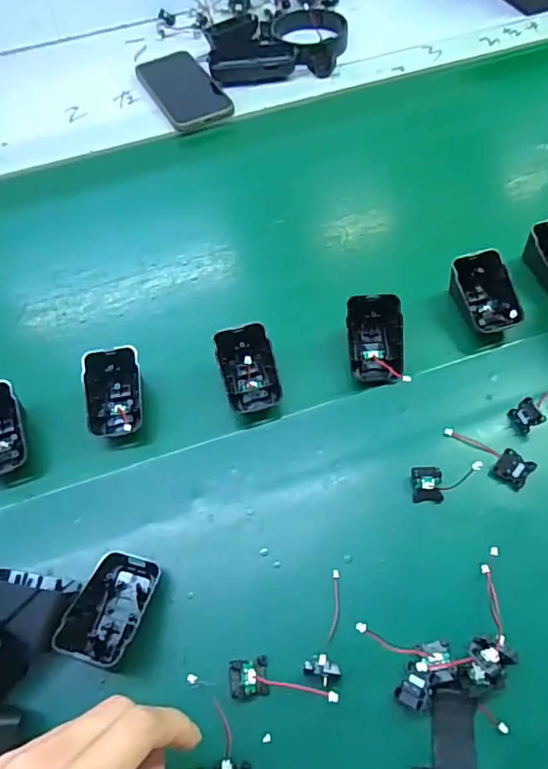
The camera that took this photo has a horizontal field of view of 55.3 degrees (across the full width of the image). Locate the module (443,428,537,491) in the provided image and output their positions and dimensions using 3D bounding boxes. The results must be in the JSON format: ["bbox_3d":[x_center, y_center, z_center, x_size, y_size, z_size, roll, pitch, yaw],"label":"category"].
[{"bbox_3d":[0.155,0.052,0.385,0.065,0.018,0.019,30,67,19],"label":"module"}]

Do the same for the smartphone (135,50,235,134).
[{"bbox_3d":[-0.115,-0.372,0.655,0.075,0.007,0.164,-26,61,-11],"label":"smartphone"}]

